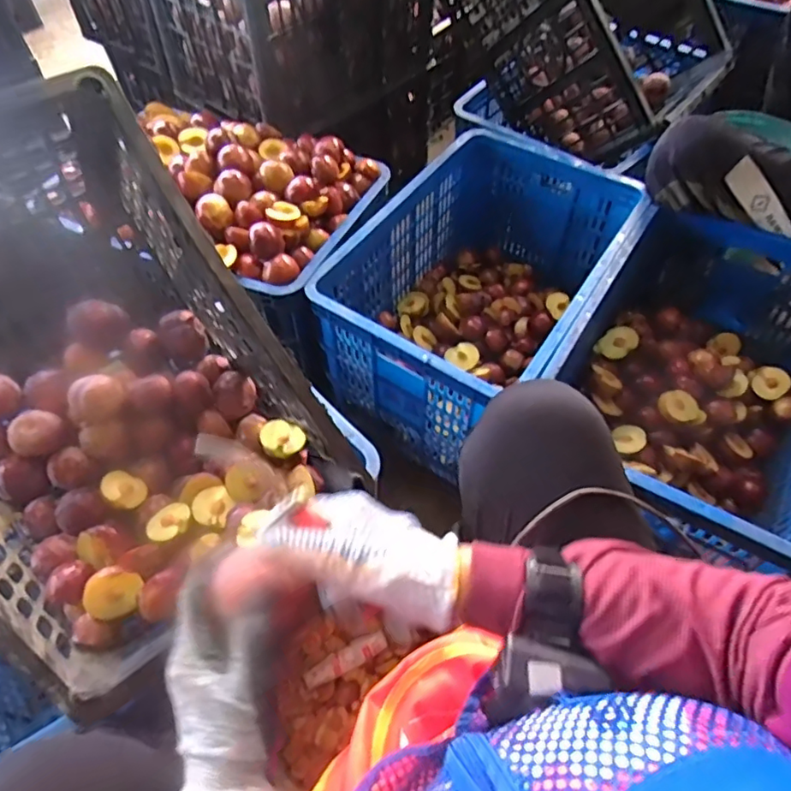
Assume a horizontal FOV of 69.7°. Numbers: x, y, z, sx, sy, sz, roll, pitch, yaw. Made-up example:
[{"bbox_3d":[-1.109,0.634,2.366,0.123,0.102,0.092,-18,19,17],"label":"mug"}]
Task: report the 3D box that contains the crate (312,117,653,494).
[{"bbox_3d":[0.153,-0.178,1.055,0.395,0.303,0.561,26,60,15],"label":"crate"}]

